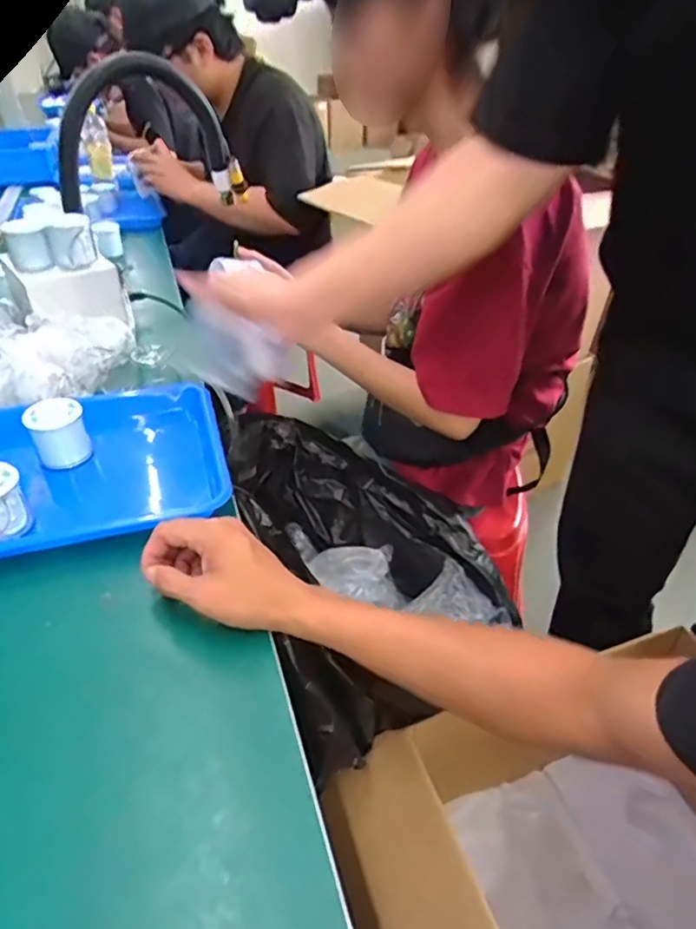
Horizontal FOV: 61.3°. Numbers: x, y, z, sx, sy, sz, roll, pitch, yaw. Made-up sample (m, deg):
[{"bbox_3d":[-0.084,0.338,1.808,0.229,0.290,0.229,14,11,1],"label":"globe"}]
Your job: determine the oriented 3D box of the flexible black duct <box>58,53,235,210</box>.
[{"bbox_3d":[-0.291,-0.475,0.837,0.257,0.181,0.062,-21,42,-25],"label":"flexible black duct"}]

